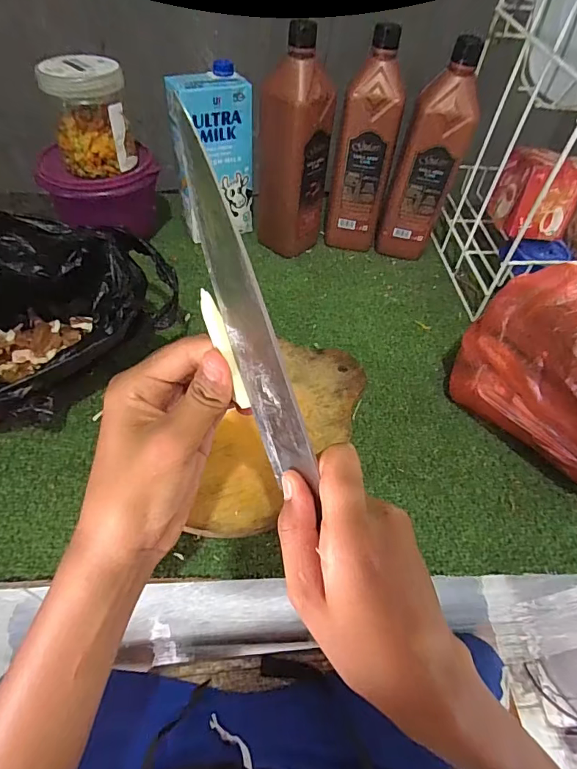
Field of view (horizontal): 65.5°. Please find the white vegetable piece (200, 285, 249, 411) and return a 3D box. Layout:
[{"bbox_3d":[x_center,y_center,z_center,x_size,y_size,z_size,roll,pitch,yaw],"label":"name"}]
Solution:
[{"bbox_3d":[-0.031,-0.016,0.221,0.006,0.063,0.007,-30,29,-26],"label":"white vegetable piece"}]

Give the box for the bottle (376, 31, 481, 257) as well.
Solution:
[{"bbox_3d":[0.182,-0.289,0.594,0.075,0.263,0.062,13,52,5],"label":"bottle"}]

